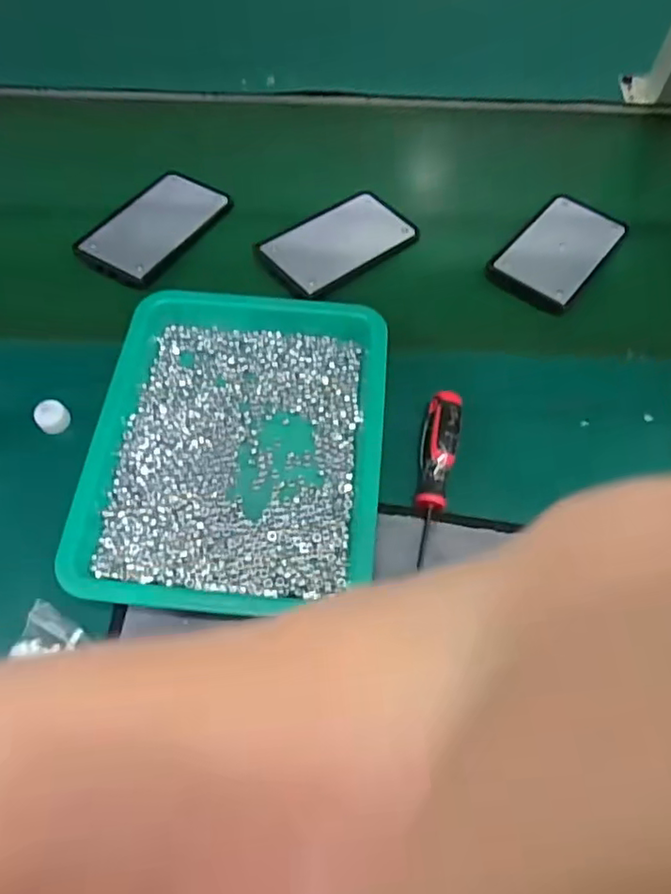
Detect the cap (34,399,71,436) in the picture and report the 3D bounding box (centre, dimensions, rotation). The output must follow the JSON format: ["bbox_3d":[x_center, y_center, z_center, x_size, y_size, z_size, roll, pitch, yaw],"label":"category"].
[{"bbox_3d":[-0.189,-0.020,0.407,0.016,0.017,0.020,40,68,18],"label":"cap"}]

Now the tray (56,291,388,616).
[{"bbox_3d":[-0.060,-0.006,0.398,0.178,0.029,0.221,3,64,1],"label":"tray"}]

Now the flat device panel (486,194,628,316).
[{"bbox_3d":[0.181,-0.160,0.493,0.068,0.012,0.123,35,66,16],"label":"flat device panel"}]

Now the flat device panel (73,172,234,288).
[{"bbox_3d":[-0.147,-0.183,0.501,0.073,0.013,0.124,28,64,13],"label":"flat device panel"}]

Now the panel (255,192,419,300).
[{"bbox_3d":[0.002,-0.168,0.493,0.125,0.013,0.072,-36,68,-19],"label":"panel"}]

